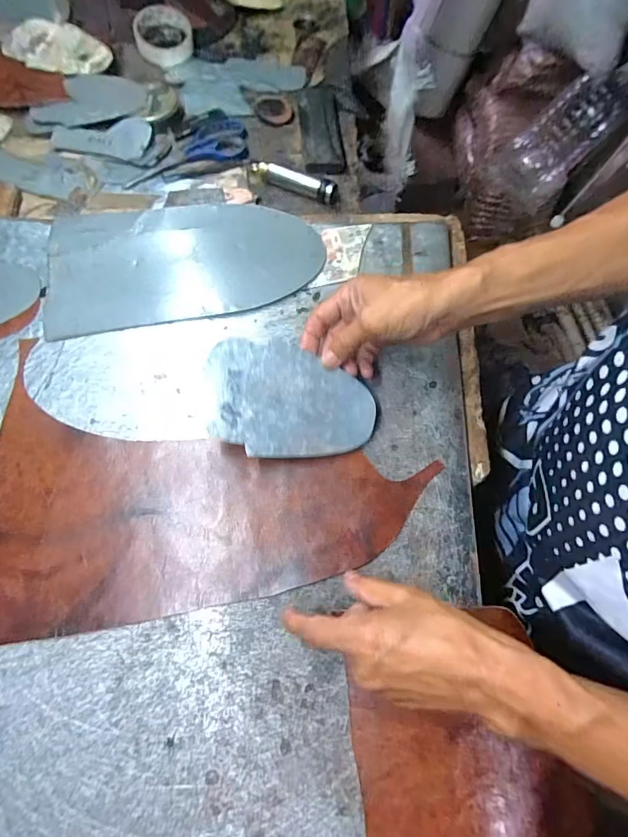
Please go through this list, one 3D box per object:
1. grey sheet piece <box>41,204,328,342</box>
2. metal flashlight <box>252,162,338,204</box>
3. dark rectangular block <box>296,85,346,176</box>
[{"bbox_3d":[-0.148,-0.181,0.522,0.299,0.005,0.158,-10,70,-3],"label":"grey sheet piece"},{"bbox_3d":[-0.027,-0.301,0.587,0.117,0.021,0.023,25,68,10],"label":"metal flashlight"},{"bbox_3d":[0.008,-0.407,0.638,0.055,0.015,0.185,-4,67,-2],"label":"dark rectangular block"}]

